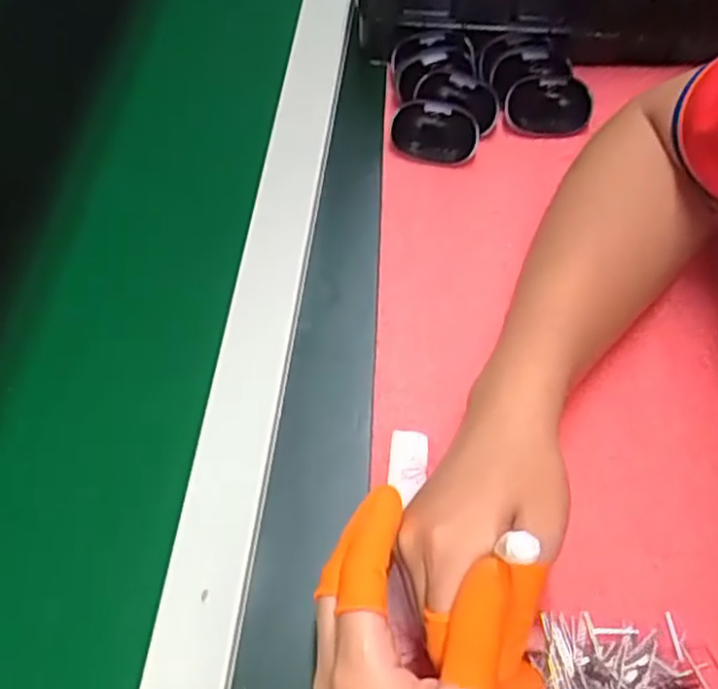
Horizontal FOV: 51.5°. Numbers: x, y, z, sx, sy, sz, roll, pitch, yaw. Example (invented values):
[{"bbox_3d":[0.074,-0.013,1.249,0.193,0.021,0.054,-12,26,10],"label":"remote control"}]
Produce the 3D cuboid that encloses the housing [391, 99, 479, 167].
[{"bbox_3d":[0.051,-0.144,0.505,0.058,0.039,0.016,10,24,10],"label":"housing"}]

